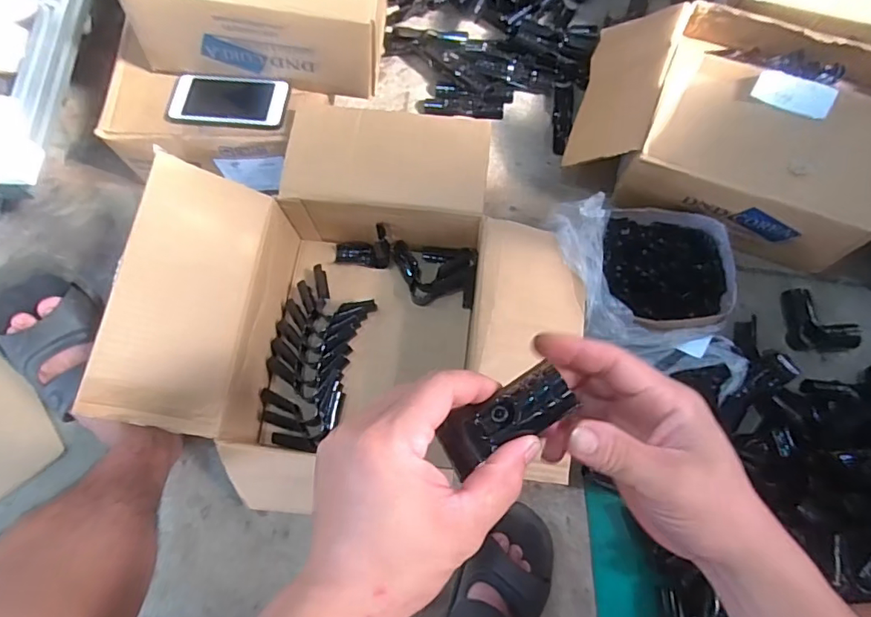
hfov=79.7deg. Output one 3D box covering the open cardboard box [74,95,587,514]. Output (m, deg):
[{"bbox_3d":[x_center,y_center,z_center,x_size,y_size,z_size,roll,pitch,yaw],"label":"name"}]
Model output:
[{"bbox_3d":[-0.067,-0.023,0.650,0.502,0.221,0.466,14,73,7],"label":"open cardboard box"}]

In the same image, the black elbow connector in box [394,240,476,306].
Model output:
[{"bbox_3d":[-0.007,-0.047,0.744,0.120,0.032,0.078,13,73,6],"label":"black elbow connector in box"}]

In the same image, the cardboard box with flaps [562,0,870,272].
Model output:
[{"bbox_3d":[0.438,-0.267,0.722,0.454,0.193,0.328,16,74,7],"label":"cardboard box with flaps"}]

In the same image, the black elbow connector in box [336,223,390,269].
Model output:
[{"bbox_3d":[-0.106,-0.088,0.738,0.083,0.062,0.037,-1,72,2],"label":"black elbow connector in box"}]

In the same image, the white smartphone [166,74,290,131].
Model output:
[{"bbox_3d":[-0.286,-0.291,0.726,0.159,0.016,0.082,4,71,4],"label":"white smartphone"}]

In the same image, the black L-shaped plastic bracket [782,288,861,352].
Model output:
[{"bbox_3d":[0.525,0.019,0.714,0.092,0.032,0.081,8,73,5],"label":"black L-shaped plastic bracket"}]

